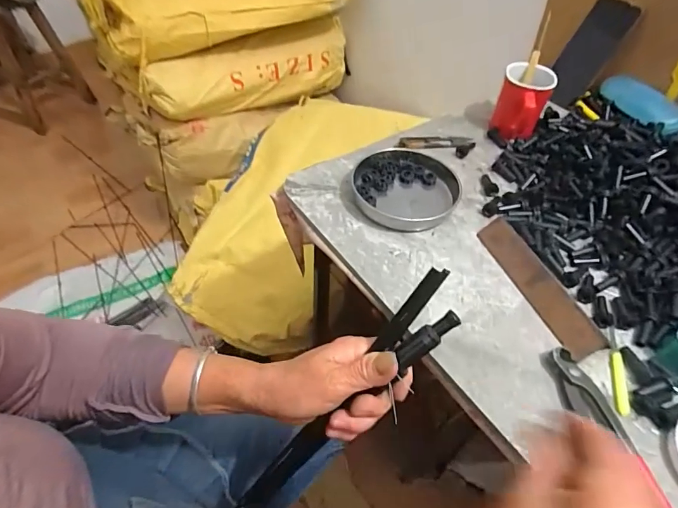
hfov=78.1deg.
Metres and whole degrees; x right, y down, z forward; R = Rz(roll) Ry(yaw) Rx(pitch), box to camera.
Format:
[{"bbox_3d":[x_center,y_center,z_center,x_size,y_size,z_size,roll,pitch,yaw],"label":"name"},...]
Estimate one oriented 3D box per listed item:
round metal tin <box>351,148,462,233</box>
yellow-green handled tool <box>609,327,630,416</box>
[{"bbox_3d":[0.088,-0.087,0.553,0.136,0.027,0.144,2,49,-2],"label":"round metal tin"},{"bbox_3d":[0.273,0.112,0.412,0.013,0.013,0.095,14,50,9],"label":"yellow-green handled tool"}]

